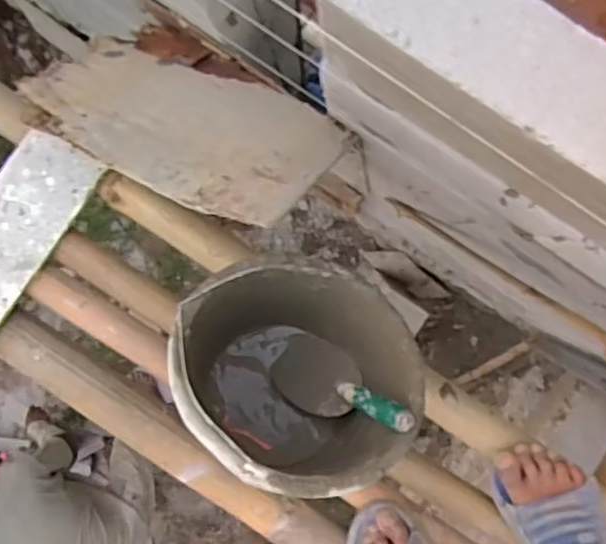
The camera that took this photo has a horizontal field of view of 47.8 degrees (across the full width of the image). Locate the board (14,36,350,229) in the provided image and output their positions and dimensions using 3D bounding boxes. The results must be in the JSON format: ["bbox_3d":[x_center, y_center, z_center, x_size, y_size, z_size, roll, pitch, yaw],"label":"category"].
[{"bbox_3d":[-0.142,-0.190,0.853,0.353,0.261,0.012,23,135,2],"label":"board"}]

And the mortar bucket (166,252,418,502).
[{"bbox_3d":[-0.030,0.147,0.858,0.275,0.240,0.275,5,68,-14],"label":"mortar bucket"}]

